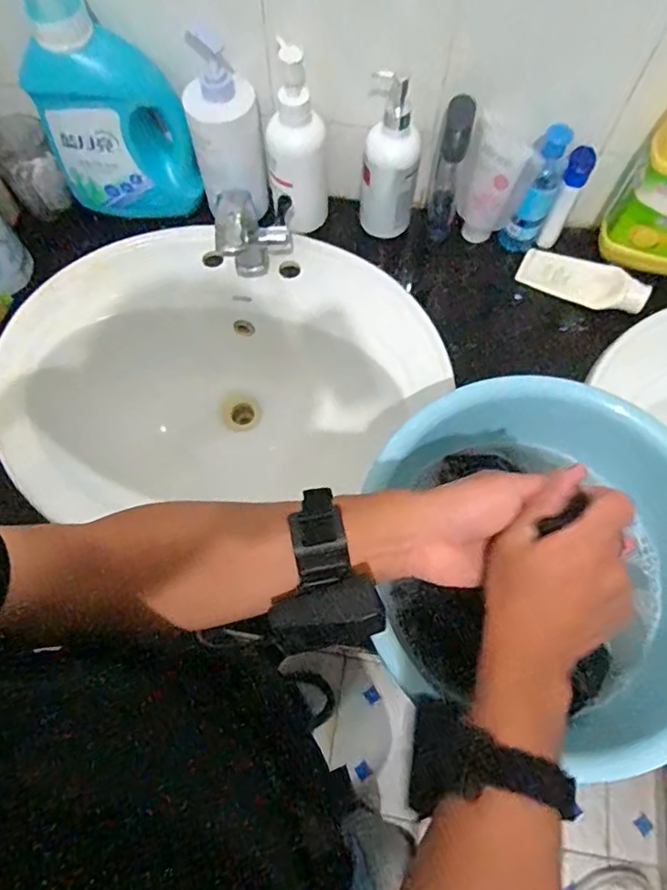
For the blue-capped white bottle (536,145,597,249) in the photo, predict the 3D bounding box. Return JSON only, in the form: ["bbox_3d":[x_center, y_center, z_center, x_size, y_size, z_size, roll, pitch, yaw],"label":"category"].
[{"bbox_3d":[0.277,-0.292,0.669,0.029,0.130,0.032,24,70,9],"label":"blue-capped white bottle"}]

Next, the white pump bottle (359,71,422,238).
[{"bbox_3d":[0.069,-0.339,0.668,0.071,0.177,0.060,10,69,4],"label":"white pump bottle"}]

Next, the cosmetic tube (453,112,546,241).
[{"bbox_3d":[0.196,-0.319,0.682,0.083,0.138,0.050,20,70,8],"label":"cosmetic tube"}]

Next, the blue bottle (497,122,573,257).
[{"bbox_3d":[0.241,-0.299,0.666,0.046,0.152,0.042,30,71,11],"label":"blue bottle"}]

